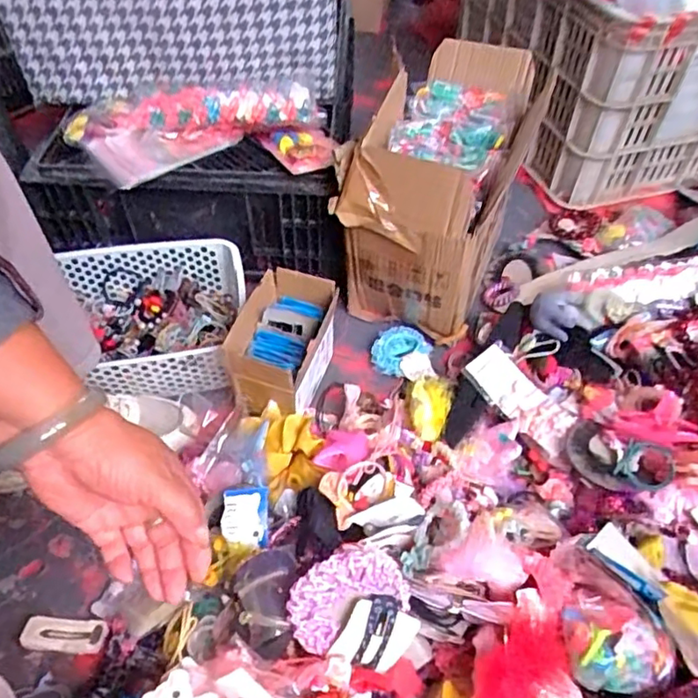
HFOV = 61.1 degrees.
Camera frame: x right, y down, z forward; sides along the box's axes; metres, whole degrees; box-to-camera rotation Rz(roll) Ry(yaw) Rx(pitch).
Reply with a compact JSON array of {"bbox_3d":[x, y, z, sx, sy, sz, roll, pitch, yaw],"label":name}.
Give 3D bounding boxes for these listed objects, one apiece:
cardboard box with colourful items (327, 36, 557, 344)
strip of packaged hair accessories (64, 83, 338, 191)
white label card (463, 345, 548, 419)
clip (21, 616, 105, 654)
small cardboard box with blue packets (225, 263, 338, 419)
[{"bbox_3d":[0.126,-0.216,0.797,0.193,0.241,0.348,20,53,15],"label":"cardboard box with colourful items"},{"bbox_3d":[-0.190,-0.277,0.746,0.325,0.065,0.183,-8,51,-7],"label":"strip of packaged hair accessories"},{"bbox_3d":[0.183,0.041,0.705,0.058,0.012,0.086,-34,74,-18],"label":"white label card"},{"bbox_3d":[-0.265,0.267,0.551,0.077,0.006,0.029,3,50,2],"label":"clip"},{"bbox_3d":[-0.077,-0.005,0.697,0.096,0.088,0.153,13,51,10],"label":"small cardboard box with blue packets"}]

